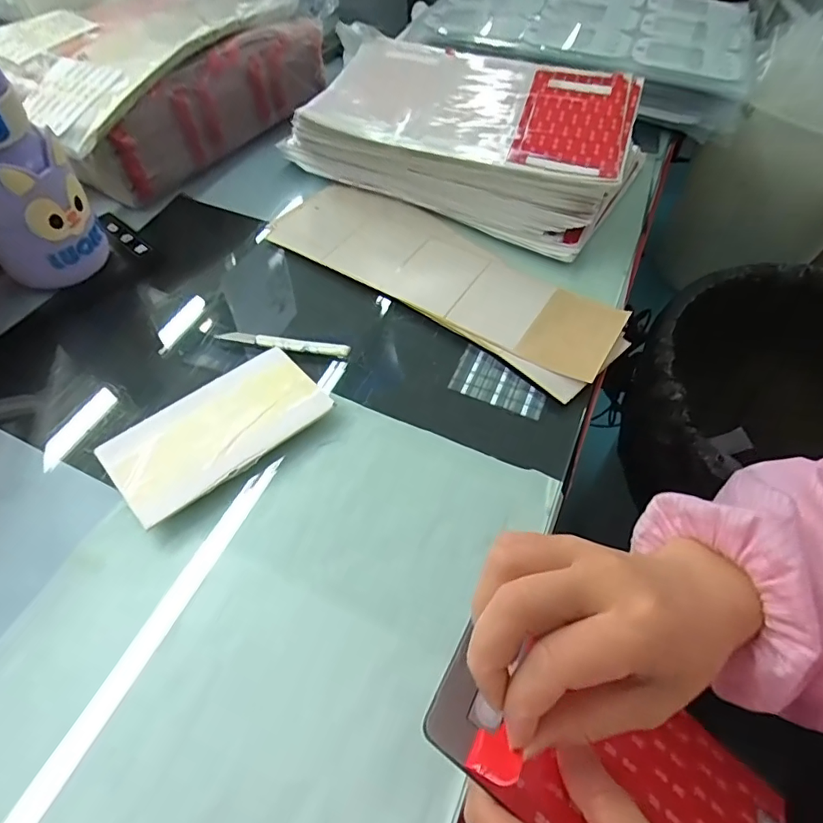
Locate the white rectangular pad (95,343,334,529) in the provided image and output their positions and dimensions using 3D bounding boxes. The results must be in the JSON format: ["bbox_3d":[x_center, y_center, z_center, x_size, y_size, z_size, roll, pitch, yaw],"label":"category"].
[{"bbox_3d":[-0.139,0.012,0.378,0.148,0.018,0.082,-34,60,-22],"label":"white rectangular pad"}]

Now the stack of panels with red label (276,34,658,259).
[{"bbox_3d":[0.064,-0.301,0.554,0.335,0.073,0.246,20,57,11],"label":"stack of panels with red label"}]

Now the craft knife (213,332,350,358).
[{"bbox_3d":[-0.104,-0.056,0.426,0.109,0.006,0.010,10,55,5],"label":"craft knife"}]

